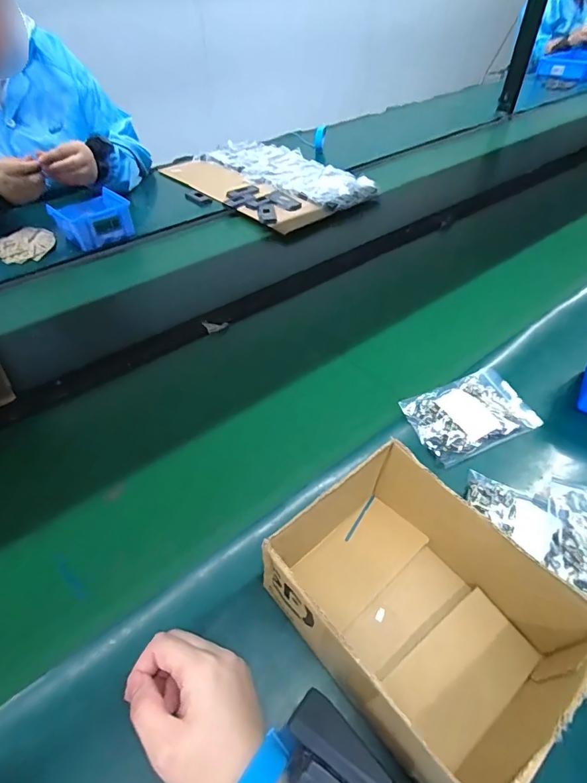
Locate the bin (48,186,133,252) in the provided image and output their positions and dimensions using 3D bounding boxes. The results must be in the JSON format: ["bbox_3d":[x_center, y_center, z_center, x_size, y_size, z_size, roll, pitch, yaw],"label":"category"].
[{"bbox_3d":[-0.399,-0.342,0.849,0.133,0.062,0.120,-33,55,-27],"label":"bin"}]

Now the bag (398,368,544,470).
[{"bbox_3d":[0.216,0.026,0.513,0.152,0.015,0.093,-20,50,-18],"label":"bag"}]

